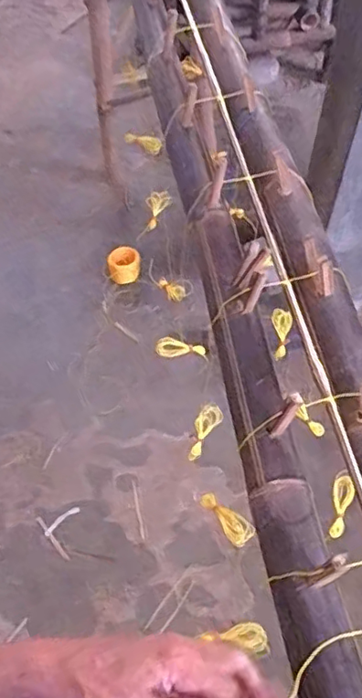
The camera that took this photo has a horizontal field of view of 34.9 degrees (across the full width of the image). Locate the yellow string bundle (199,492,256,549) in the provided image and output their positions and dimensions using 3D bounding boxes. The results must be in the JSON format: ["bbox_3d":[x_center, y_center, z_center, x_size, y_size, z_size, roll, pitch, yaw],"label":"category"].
[{"bbox_3d":[0.060,0.228,0.780,0.032,0.032,0.086,-35,63,-20],"label":"yellow string bundle"}]

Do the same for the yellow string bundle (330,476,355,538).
[{"bbox_3d":[0.238,0.237,0.857,0.027,0.014,0.097,8,101,6],"label":"yellow string bundle"}]

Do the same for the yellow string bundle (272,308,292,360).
[{"bbox_3d":[0.188,-0.027,1.071,0.036,0.093,0.016,-4,15,-2],"label":"yellow string bundle"}]

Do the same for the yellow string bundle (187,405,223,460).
[{"bbox_3d":[0.037,0.138,0.949,0.038,0.025,0.096,23,84,15],"label":"yellow string bundle"}]

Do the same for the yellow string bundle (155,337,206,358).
[{"bbox_3d":[-0.001,-0.001,1.050,0.091,0.028,0.029,5,57,-12],"label":"yellow string bundle"}]

